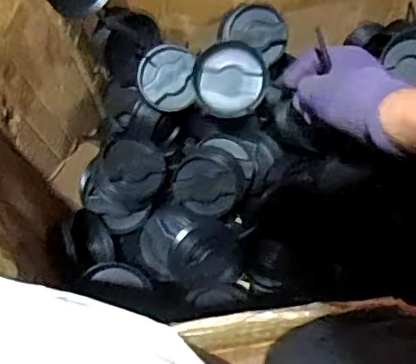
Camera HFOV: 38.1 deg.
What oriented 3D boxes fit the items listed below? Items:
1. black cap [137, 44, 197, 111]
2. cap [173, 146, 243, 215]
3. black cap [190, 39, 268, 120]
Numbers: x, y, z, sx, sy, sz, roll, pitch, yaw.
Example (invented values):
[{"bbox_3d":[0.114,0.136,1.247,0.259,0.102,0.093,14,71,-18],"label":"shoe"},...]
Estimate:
[{"bbox_3d":[-0.044,-0.111,0.645,0.061,0.014,0.067,0,97,4],"label":"black cap"},{"bbox_3d":[0.000,-0.003,0.634,0.070,0.014,0.070,0,64,1],"label":"cap"},{"bbox_3d":[0.021,-0.104,0.611,0.074,0.019,0.074,0,88,10],"label":"black cap"}]

